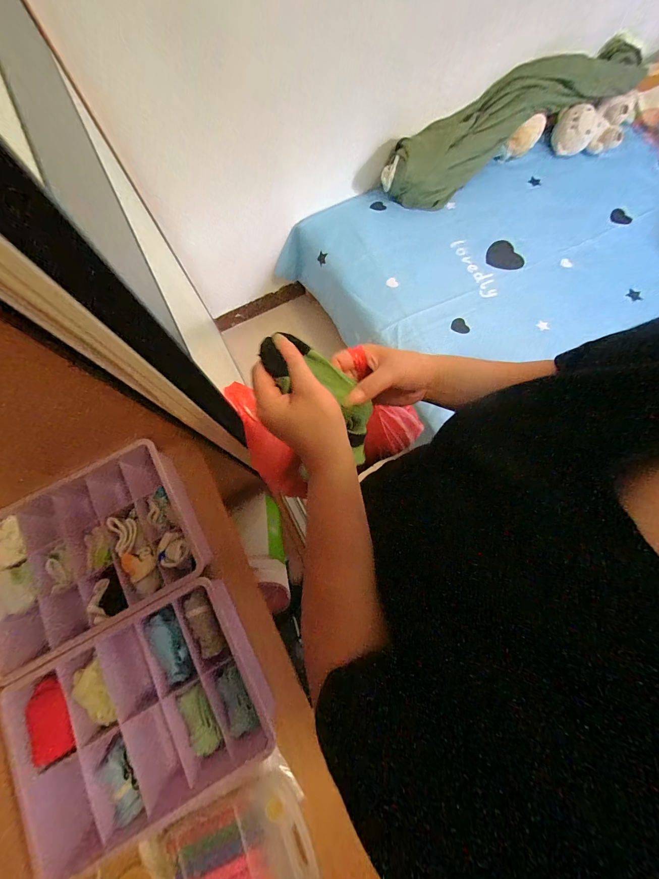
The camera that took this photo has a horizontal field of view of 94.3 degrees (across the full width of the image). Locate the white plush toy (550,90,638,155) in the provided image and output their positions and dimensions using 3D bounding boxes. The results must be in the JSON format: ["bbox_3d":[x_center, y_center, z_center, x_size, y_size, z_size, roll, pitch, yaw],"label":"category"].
[{"bbox_3d":[1.018,-1.174,1.148,0.346,0.109,0.144,-24,76,-6],"label":"white plush toy"}]

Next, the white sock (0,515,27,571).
[{"bbox_3d":[-0.514,0.161,0.469,0.059,0.033,0.079,-21,75,-5],"label":"white sock"}]

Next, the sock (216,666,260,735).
[{"bbox_3d":[-0.134,0.372,0.434,0.034,0.023,0.088,-26,76,-7],"label":"sock"}]

